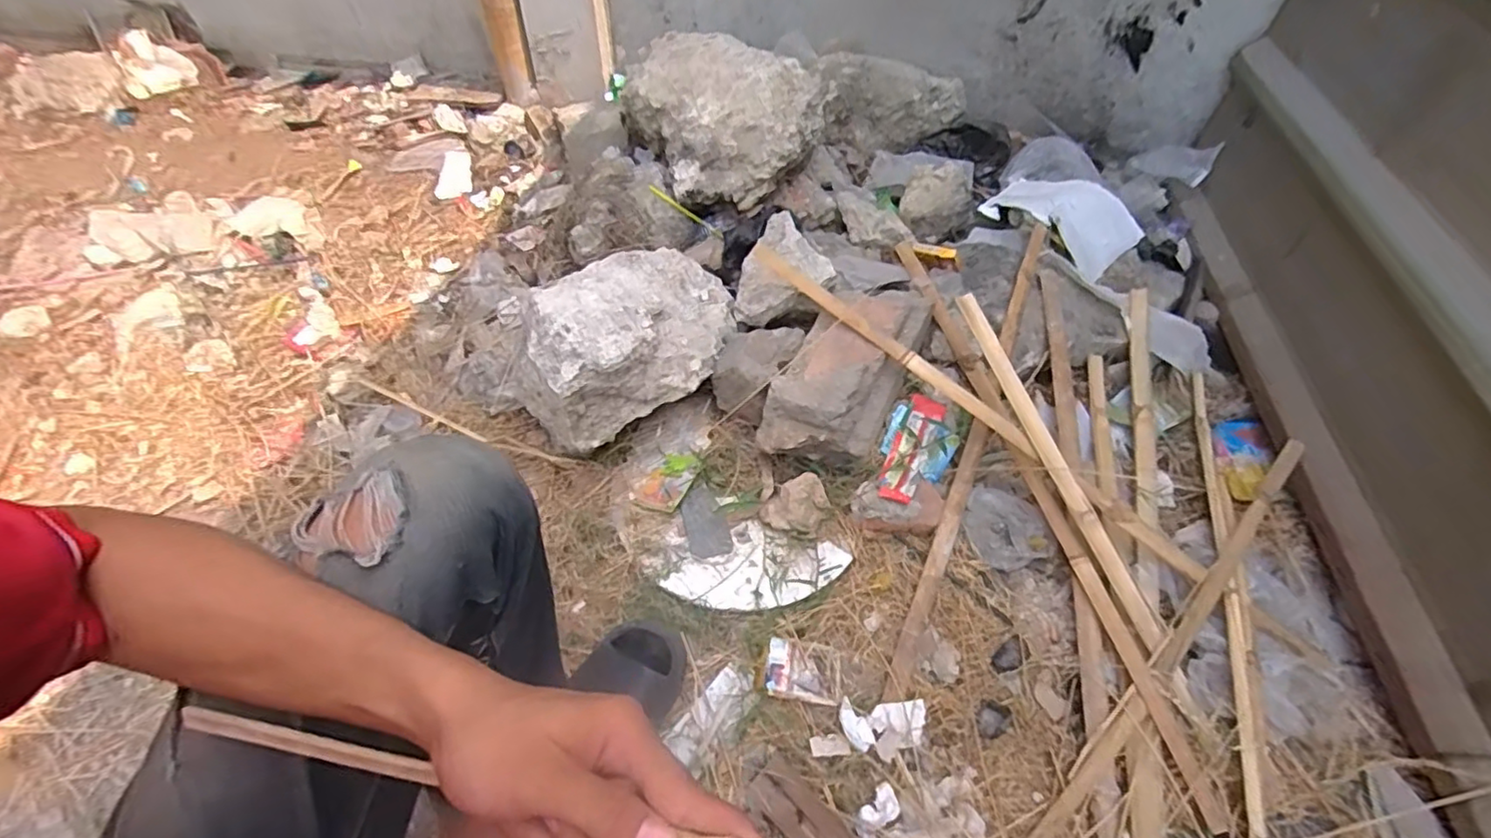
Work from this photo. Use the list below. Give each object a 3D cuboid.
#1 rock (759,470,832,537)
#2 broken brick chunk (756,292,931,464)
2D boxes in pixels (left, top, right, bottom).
[{"bbox_3d":[0.072,0.130,0.913,0.096,0.042,0.078,-16,54,-13],"label":"rock"},{"bbox_3d":[0.157,-0.071,0.963,0.151,0.117,0.337,27,56,19],"label":"broken brick chunk"}]

